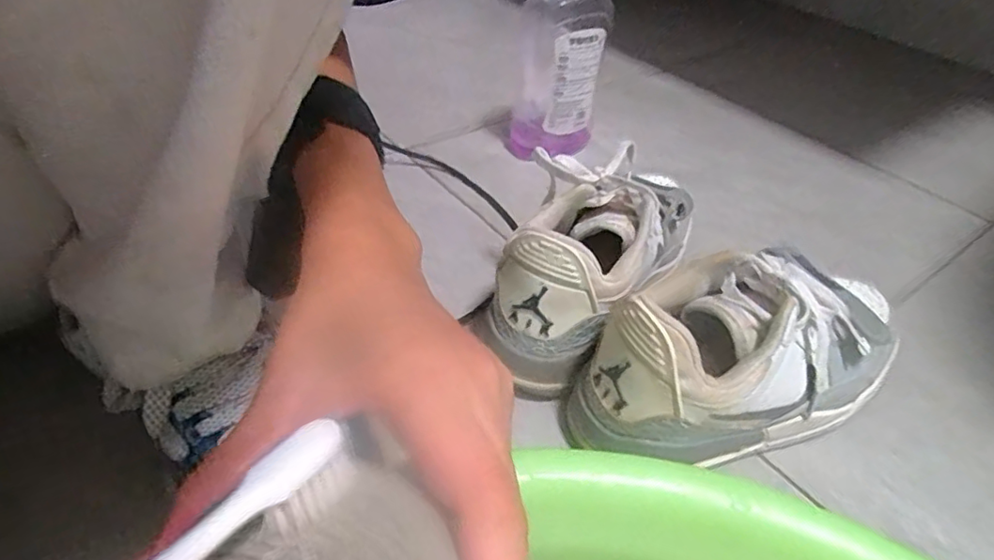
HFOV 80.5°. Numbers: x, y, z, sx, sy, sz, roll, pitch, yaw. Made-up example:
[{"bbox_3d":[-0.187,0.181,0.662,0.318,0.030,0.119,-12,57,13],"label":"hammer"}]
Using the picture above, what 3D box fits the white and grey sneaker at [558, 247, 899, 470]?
[{"bbox_3d":[0.131,0.046,0.334,0.205,0.110,0.094,-17,46,-21],"label":"white and grey sneaker"}]

